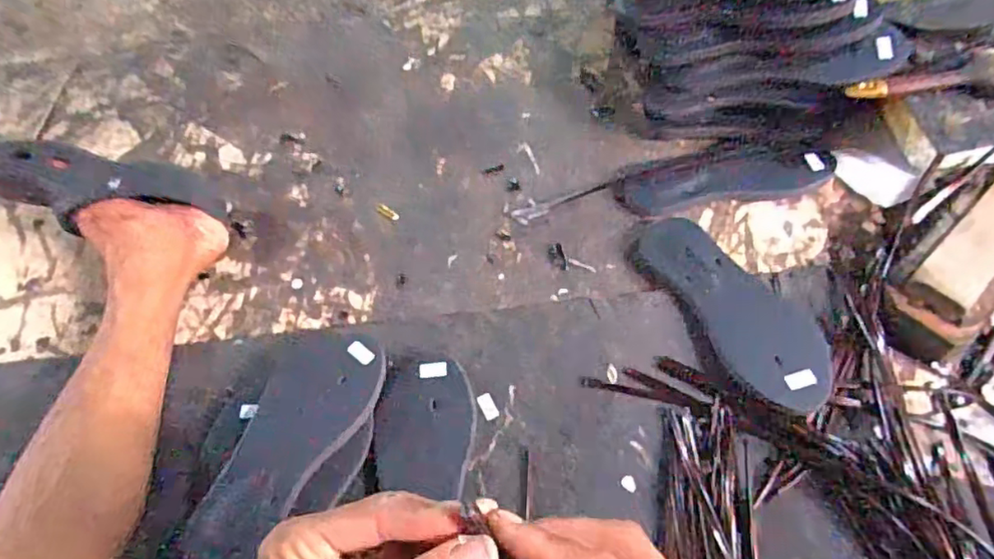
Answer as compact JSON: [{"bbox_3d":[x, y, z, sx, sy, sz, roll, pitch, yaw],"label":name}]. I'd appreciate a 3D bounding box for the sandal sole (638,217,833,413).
[{"bbox_3d":[0.234,0.020,0.597,0.095,0.027,0.233,-22,59,-9],"label":"sandal sole"}]

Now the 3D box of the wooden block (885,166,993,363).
[{"bbox_3d":[0.450,-0.022,0.584,0.227,0.063,0.086,-40,63,-17],"label":"wooden block"}]

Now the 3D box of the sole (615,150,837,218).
[{"bbox_3d":[0.255,-0.117,0.688,0.234,0.018,0.065,-9,57,-1],"label":"sole"}]

